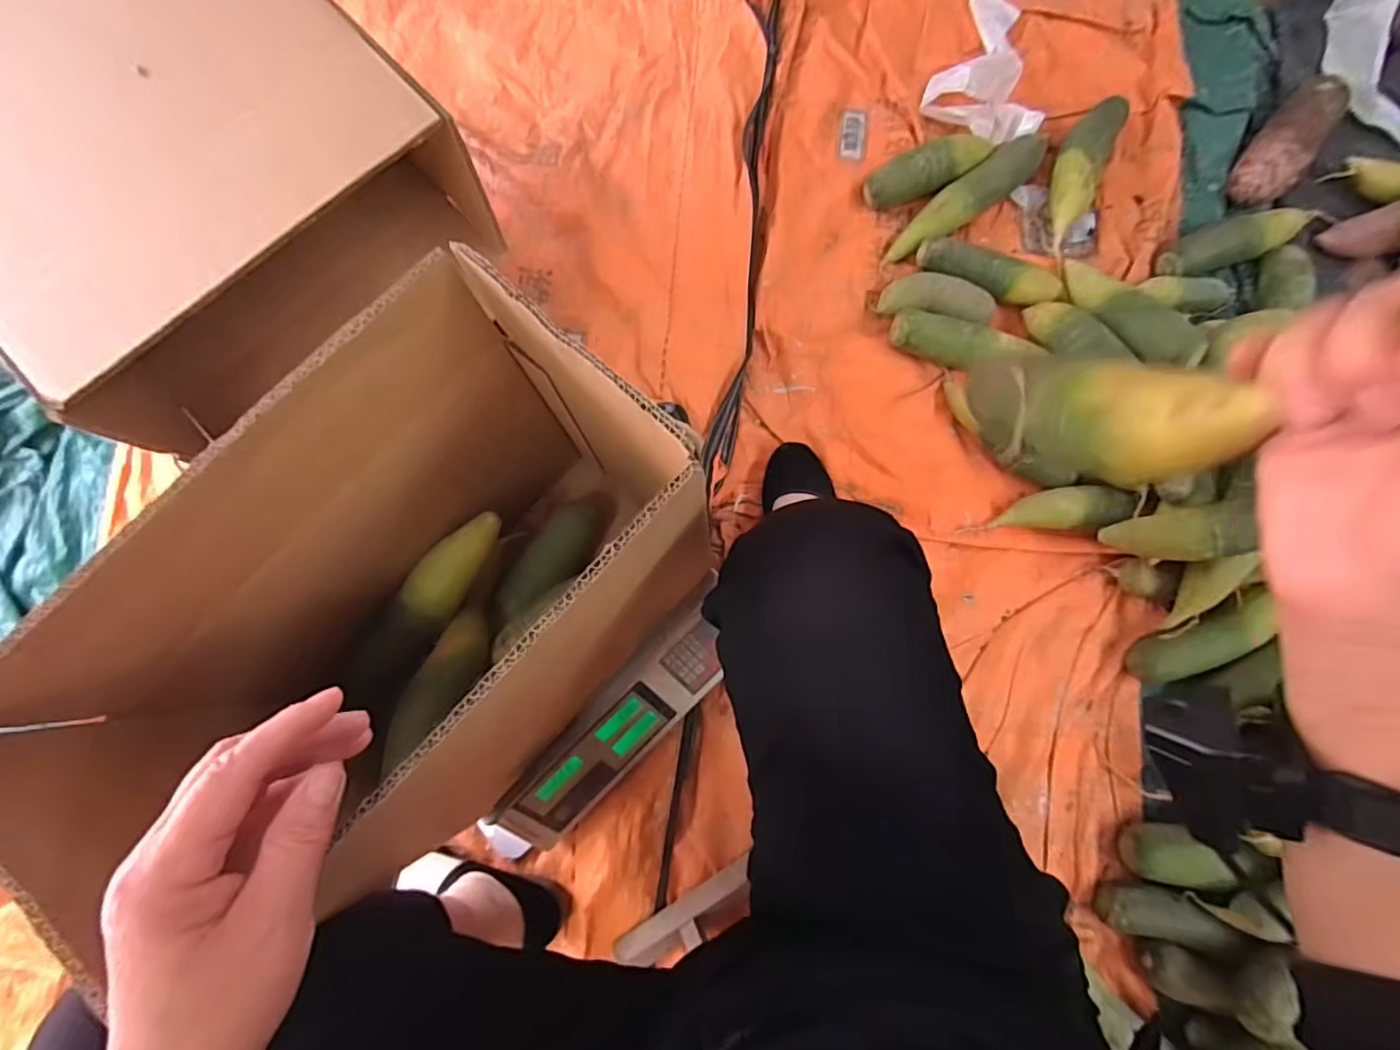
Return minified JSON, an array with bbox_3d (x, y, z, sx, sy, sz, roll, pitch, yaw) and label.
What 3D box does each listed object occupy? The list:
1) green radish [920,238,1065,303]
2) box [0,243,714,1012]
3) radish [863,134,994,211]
[{"bbox_3d":[0.388,-0.334,0.822,0.194,0.042,0.045,15,80,4],"label":"green radish"},{"bbox_3d":[-0.187,0.066,0.449,0.198,0.343,0.349,42,82,8],"label":"box"},{"bbox_3d":[0.316,-0.490,0.853,0.171,0.057,0.055,-28,80,-5],"label":"radish"}]

